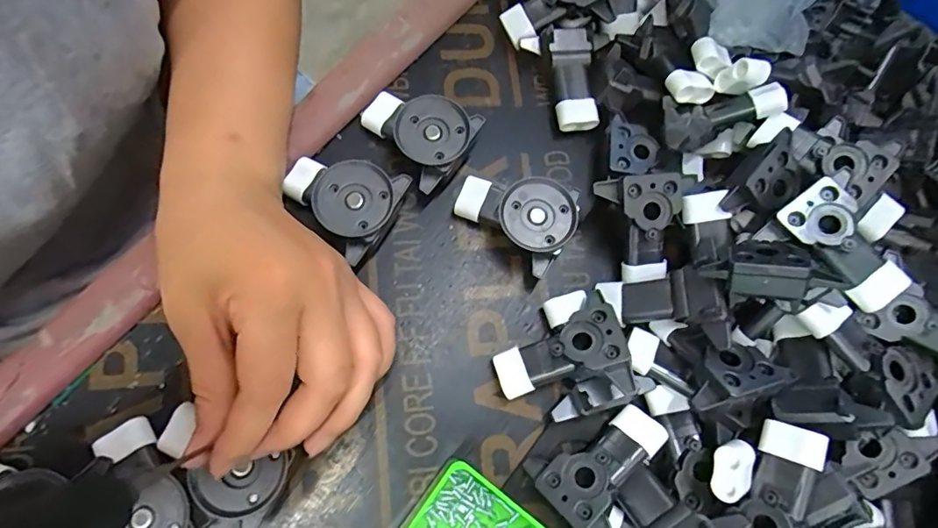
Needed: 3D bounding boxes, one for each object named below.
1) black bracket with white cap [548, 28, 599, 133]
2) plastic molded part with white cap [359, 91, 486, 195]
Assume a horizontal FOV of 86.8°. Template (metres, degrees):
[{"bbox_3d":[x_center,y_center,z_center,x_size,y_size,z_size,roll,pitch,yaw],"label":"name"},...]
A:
[{"bbox_3d":[0.065,-0.116,0.314,0.024,0.025,0.062,-5,72,-4],"label":"black bracket with white cap"},{"bbox_3d":[-0.033,-0.073,0.291,0.066,0.031,0.050,24,72,6],"label":"plastic molded part with white cap"}]

